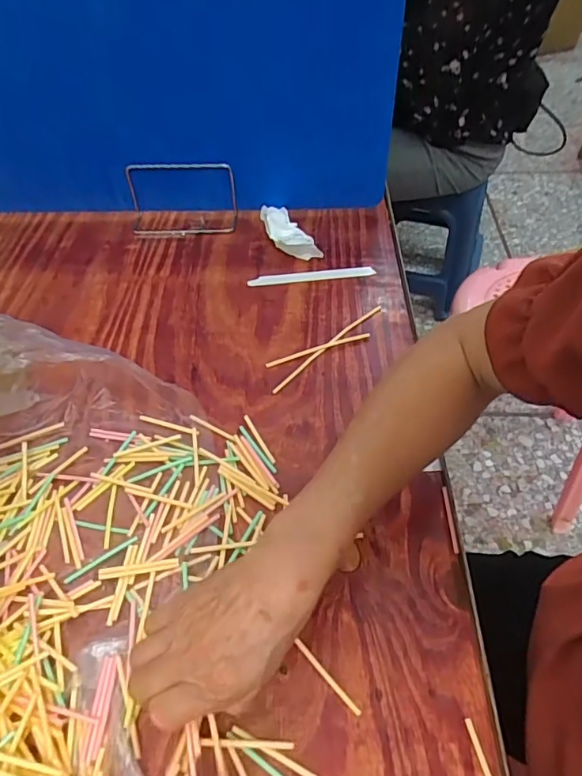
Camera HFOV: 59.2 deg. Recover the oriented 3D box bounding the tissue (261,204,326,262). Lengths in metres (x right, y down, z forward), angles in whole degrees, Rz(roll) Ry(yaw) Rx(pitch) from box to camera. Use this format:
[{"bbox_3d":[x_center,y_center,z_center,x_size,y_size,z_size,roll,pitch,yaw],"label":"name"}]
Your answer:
[{"bbox_3d":[-0.004,-0.214,0.703,0.045,0.034,0.108,-26,54,-18],"label":"tissue"}]

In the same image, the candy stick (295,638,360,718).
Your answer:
[{"bbox_3d":[0.026,0.206,0.366,0.005,0.004,0.063,-37,58,-25],"label":"candy stick"}]

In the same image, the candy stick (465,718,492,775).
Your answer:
[{"bbox_3d":[0.128,0.250,0.330,0.005,0.004,0.063,-10,50,-6],"label":"candy stick"}]

